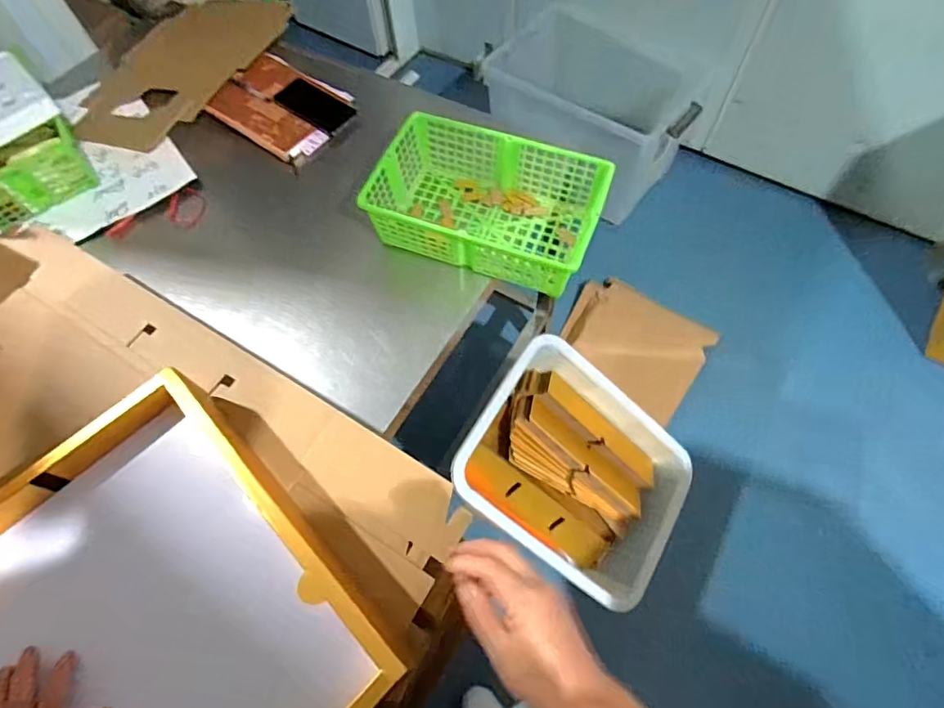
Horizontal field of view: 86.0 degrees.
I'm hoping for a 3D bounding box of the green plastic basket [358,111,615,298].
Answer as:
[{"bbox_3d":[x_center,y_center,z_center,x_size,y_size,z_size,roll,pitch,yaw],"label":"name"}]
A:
[{"bbox_3d":[0.027,-0.236,0.801,0.341,0.102,0.199,18,65,11],"label":"green plastic basket"}]

